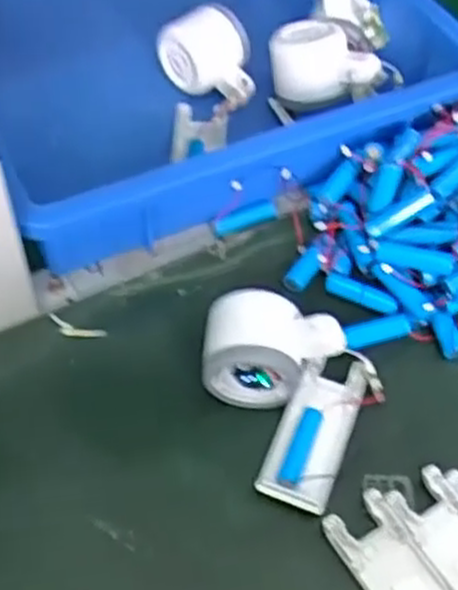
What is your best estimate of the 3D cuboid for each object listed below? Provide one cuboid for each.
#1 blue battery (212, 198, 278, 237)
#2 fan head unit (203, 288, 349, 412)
[{"bbox_3d":[0.012,-0.055,0.557,0.047,0.012,0.012,-23,59,-18],"label":"blue battery"},{"bbox_3d":[0.024,0.034,0.477,0.082,0.055,0.057,-3,55,-6],"label":"fan head unit"}]

